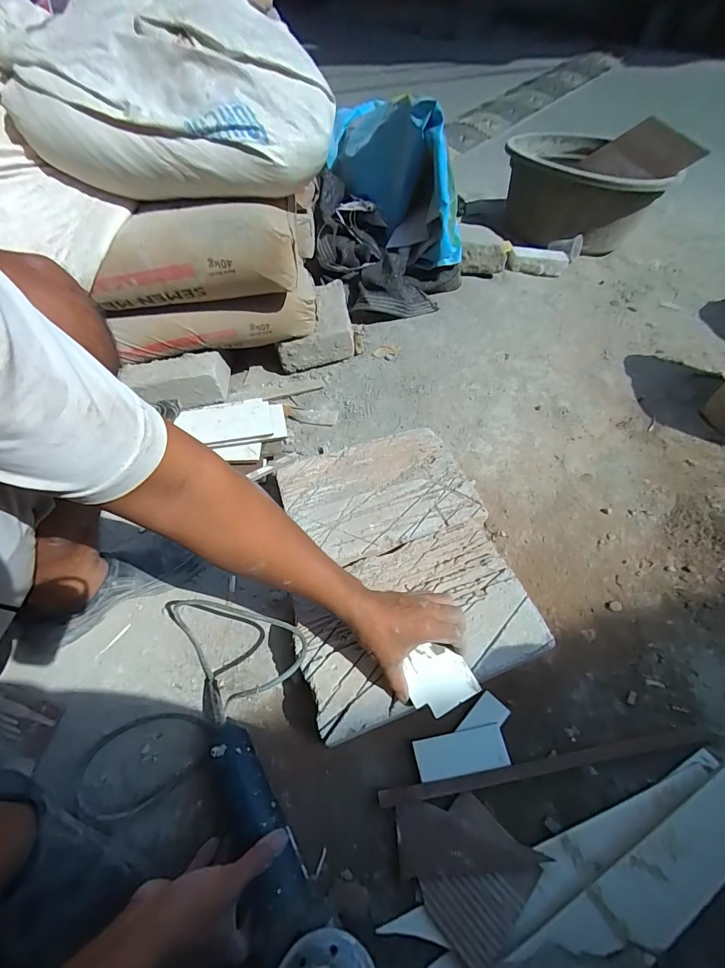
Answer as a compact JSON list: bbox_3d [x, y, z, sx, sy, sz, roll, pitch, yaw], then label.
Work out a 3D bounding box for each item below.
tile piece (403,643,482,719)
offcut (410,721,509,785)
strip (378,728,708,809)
[{"bbox_3d":[0.087,0.223,0.453,0.073,0.005,0.067,-24,59,-11],"label":"tile piece"},{"bbox_3d":[0.120,0.327,0.478,0.108,0.007,0.042,-11,57,-3],"label":"offcut"},{"bbox_3d":[0.217,0.335,0.467,0.397,0.016,0.015,-10,57,-2],"label":"strip"}]

